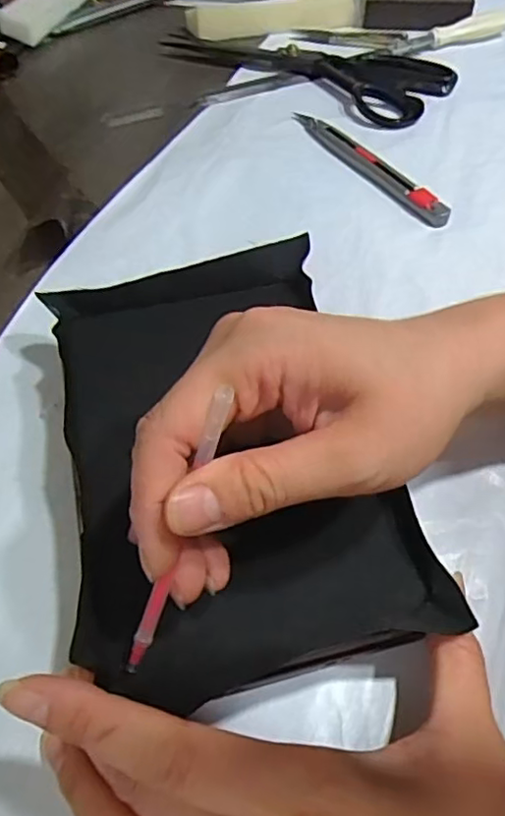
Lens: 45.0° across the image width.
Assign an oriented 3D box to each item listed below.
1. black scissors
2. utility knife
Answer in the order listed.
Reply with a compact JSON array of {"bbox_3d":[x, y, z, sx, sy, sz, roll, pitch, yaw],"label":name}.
[{"bbox_3d":[0.042,-0.287,0.507,0.237,0.011,0.100,23,57,16],"label":"black scissors"},{"bbox_3d":[0.078,-0.173,0.429,0.025,0.009,0.156,-27,58,-19],"label":"utility knife"}]

